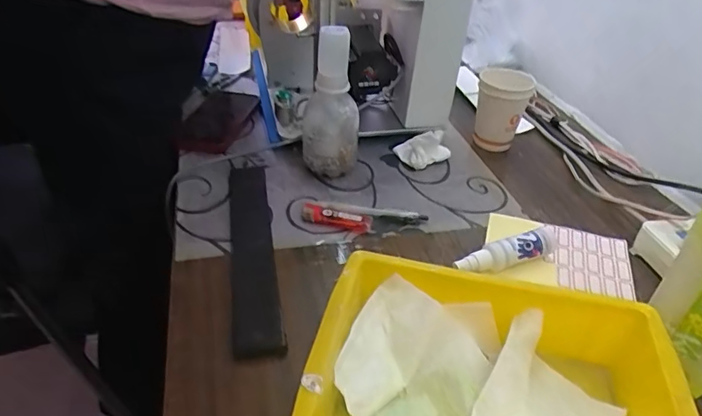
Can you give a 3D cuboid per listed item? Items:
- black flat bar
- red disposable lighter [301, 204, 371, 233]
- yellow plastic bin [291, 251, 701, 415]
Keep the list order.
[{"bbox_3d":[-0.103,0.039,0.525,0.043,0.010,0.284,-6,38,-10],"label":"black flat bar"},{"bbox_3d":[-0.016,0.011,0.558,0.077,0.015,0.023,10,38,10],"label":"red disposable lighter"},{"bbox_3d":[0.096,0.132,0.355,0.240,0.072,0.173,9,38,9],"label":"yellow plastic bin"}]

